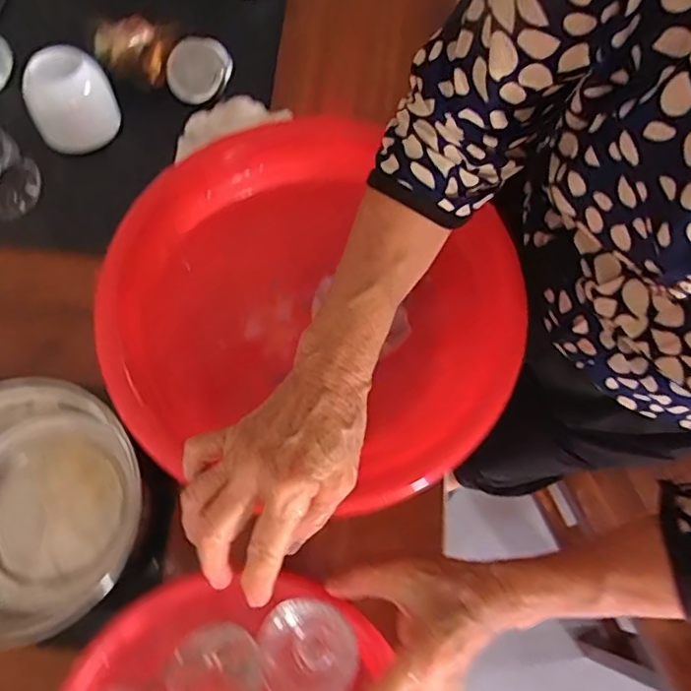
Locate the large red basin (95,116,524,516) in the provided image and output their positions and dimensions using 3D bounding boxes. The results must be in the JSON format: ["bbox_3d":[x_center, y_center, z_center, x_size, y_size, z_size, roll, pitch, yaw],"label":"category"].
[{"bbox_3d":[-0.030,-0.021,0.458,0.297,0.078,0.292,31,74,9],"label":"large red basin"}]

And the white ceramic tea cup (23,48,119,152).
[{"bbox_3d":[-0.260,-0.232,0.551,0.073,0.072,0.068,-22,73,-8],"label":"white ceramic tea cup"}]

